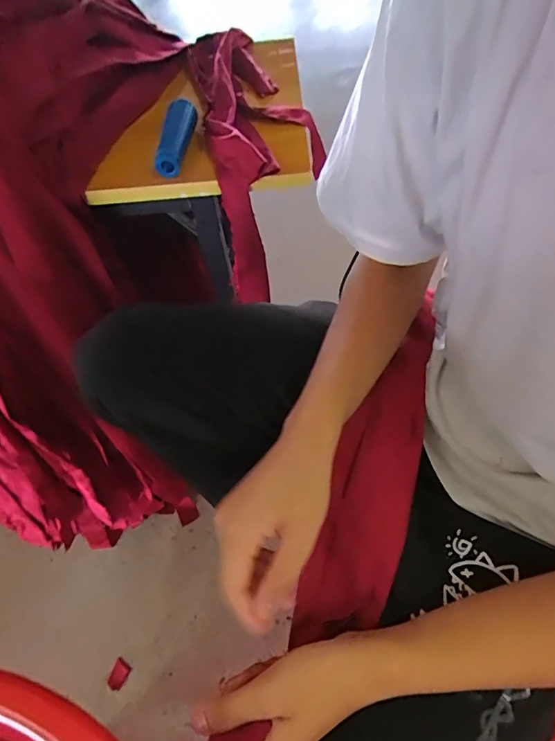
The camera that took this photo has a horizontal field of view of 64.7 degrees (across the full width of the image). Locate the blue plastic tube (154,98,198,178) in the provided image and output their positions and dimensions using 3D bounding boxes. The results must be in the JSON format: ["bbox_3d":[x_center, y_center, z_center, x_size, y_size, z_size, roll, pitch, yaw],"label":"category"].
[{"bbox_3d":[-0.123,-0.286,0.533,0.029,0.029,0.134,1,55,5],"label":"blue plastic tube"}]

